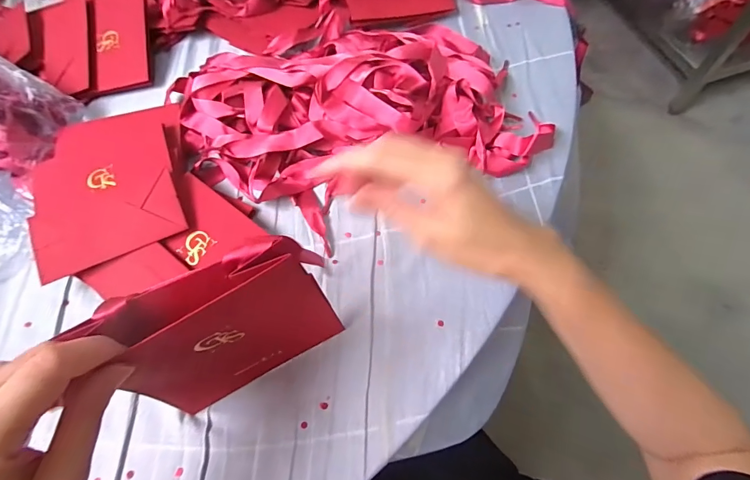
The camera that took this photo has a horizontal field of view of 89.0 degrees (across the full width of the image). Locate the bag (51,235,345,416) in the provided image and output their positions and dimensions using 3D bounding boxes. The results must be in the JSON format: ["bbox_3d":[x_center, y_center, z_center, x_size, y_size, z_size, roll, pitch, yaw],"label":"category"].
[{"bbox_3d":[-0.098,0.063,0.259,0.138,0.139,0.043,-27,68,-9],"label":"bag"}]

